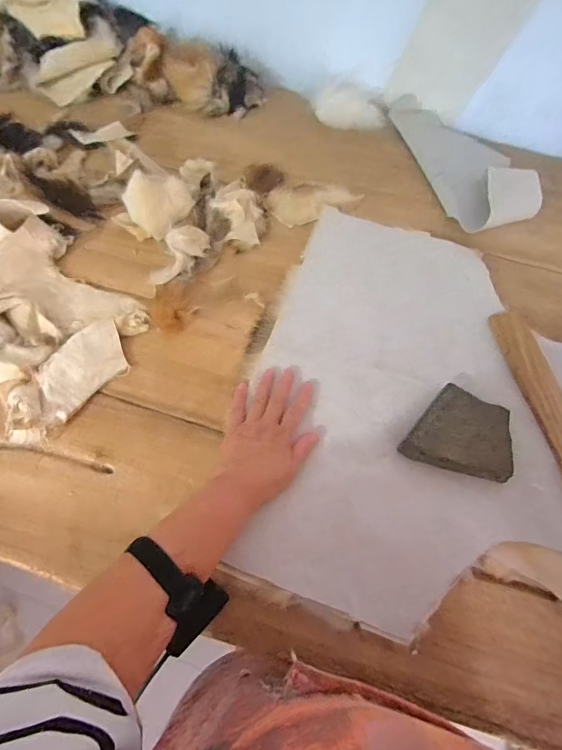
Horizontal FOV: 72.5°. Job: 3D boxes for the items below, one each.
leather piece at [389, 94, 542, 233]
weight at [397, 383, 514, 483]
[{"bbox_3d":[0.343,-0.410,0.722,0.170,0.067,0.345,-10,67,-7],"label":"leather piece"},{"bbox_3d":[0.227,0.070,0.489,0.129,0.023,0.104,16,67,5],"label":"weight"}]

